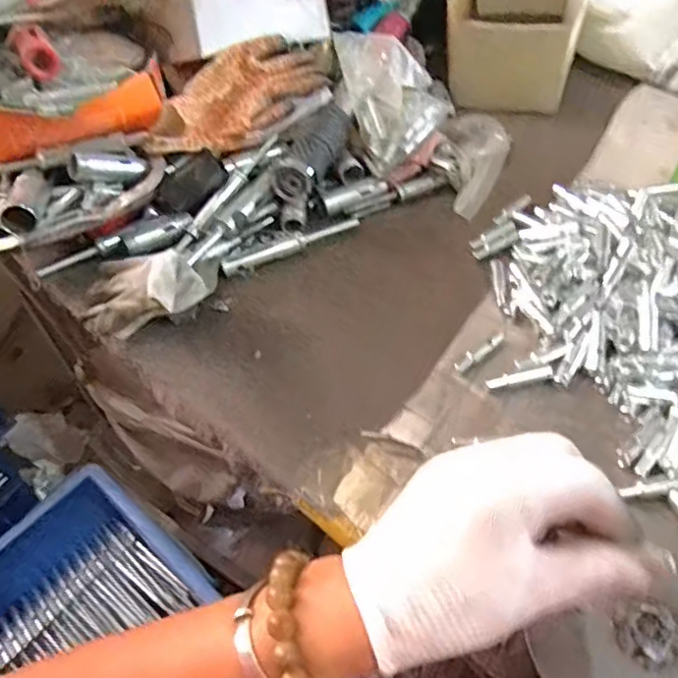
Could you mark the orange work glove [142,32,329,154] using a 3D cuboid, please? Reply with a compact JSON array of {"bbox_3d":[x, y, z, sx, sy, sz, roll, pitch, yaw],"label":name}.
[{"bbox_3d":[-0.097,-0.241,0.601,0.080,0.057,0.213,34,60,30],"label":"orange work glove"}]

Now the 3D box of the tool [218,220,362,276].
[{"bbox_3d":[-0.043,-0.088,0.558,0.136,0.012,0.014,-22,51,-12],"label":"tool"}]

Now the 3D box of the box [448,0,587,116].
[{"bbox_3d":[0.203,-0.358,0.712,0.141,0.089,0.174,2,50,8],"label":"box"}]

